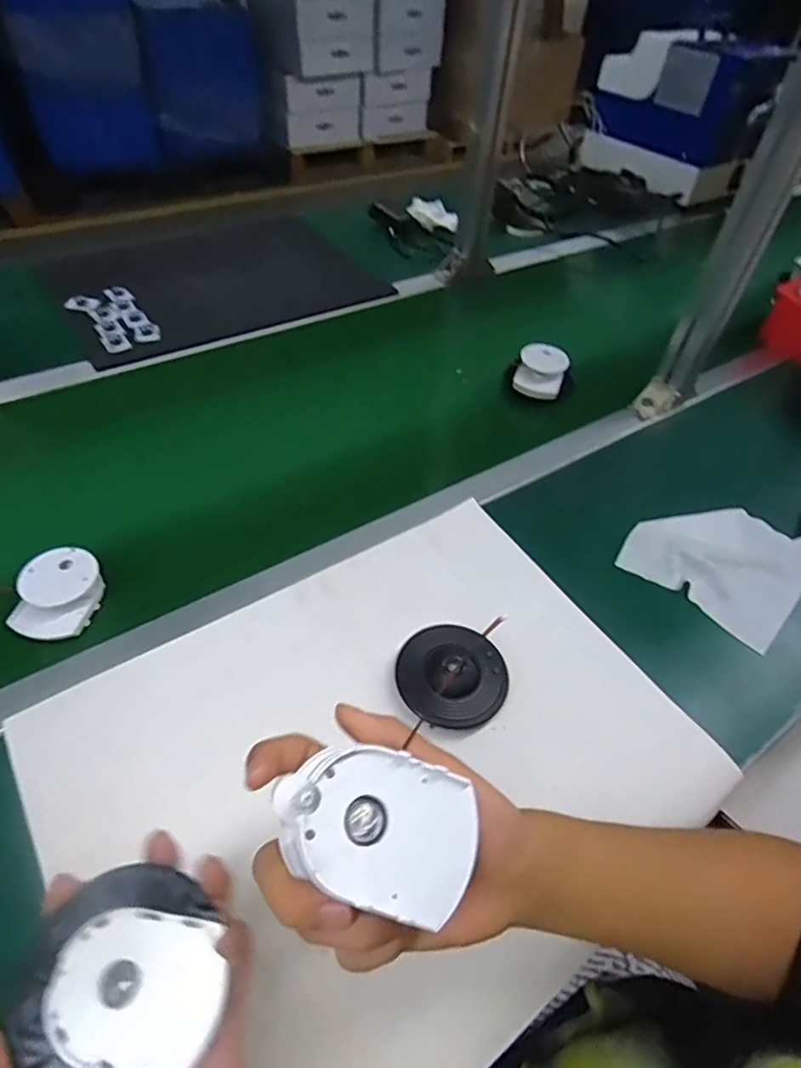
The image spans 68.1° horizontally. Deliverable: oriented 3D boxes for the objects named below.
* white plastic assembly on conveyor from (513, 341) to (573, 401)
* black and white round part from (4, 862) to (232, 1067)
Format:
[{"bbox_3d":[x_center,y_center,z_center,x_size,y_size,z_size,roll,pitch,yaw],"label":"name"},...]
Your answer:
[{"bbox_3d":[0.192,-0.219,0.798,0.075,0.049,0.051,12,48,6],"label":"white plastic assembly on conveyor"},{"bbox_3d":[-0.131,0.210,0.278,0.092,0.020,0.085,2,48,-3],"label":"black and white round part"}]

